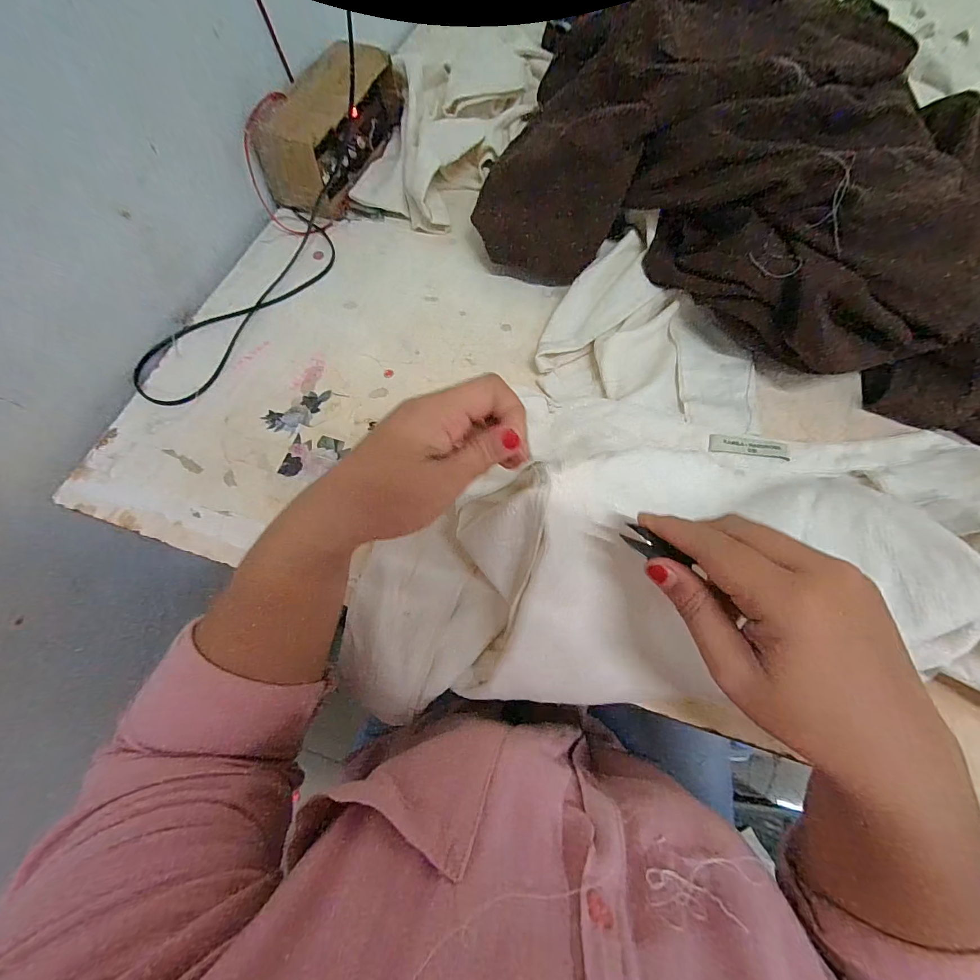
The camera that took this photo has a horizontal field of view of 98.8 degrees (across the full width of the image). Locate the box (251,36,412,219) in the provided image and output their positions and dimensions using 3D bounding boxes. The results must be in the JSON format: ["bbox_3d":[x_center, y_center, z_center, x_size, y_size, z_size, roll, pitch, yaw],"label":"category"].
[{"bbox_3d":[-0.172,-0.402,0.471,0.077,0.090,0.193,23,70,9],"label":"box"}]

